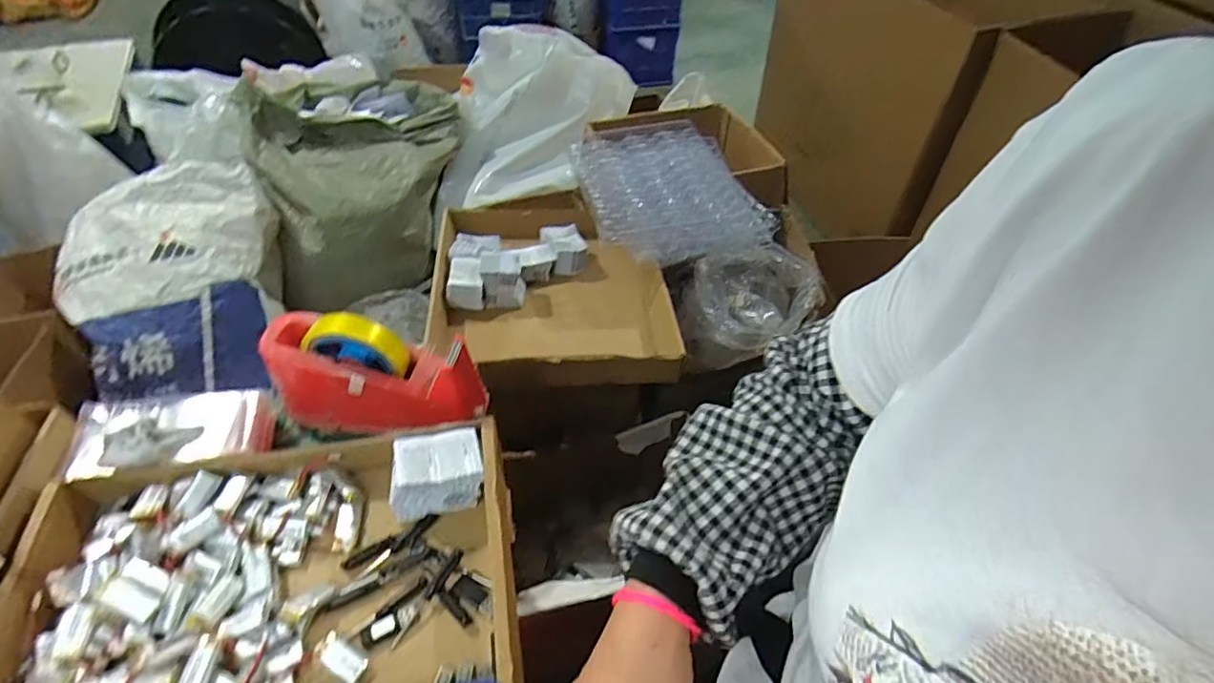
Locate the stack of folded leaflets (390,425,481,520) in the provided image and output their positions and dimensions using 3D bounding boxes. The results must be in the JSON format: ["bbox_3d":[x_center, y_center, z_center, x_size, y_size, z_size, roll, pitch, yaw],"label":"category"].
[{"bbox_3d":[-0.158,0.119,0.533,0.081,0.062,0.058,-10,48,-11],"label":"stack of folded leaflets"}]

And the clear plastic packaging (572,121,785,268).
[{"bbox_3d":[0.105,-0.277,1.034,0.305,0.080,0.332,-12,49,-12],"label":"clear plastic packaging"}]

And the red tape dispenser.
[{"bbox_3d":[-0.225,0.032,0.561,0.201,0.108,0.068,7,48,5],"label":"red tape dispenser"}]

